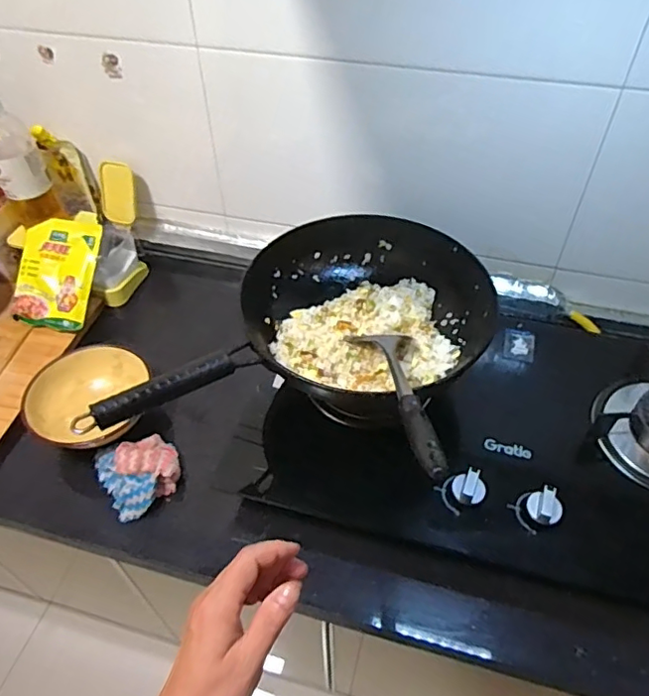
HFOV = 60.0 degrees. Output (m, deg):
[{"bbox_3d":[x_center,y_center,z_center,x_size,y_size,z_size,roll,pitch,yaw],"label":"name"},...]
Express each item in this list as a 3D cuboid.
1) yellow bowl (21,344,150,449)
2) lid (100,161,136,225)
[{"bbox_3d":[-0.349,0.075,0.828,0.151,0.060,0.159,-1,48,1],"label":"yellow bowl"},{"bbox_3d":[-0.374,-0.279,1.013,0.067,0.105,0.015,13,22,11],"label":"lid"}]

